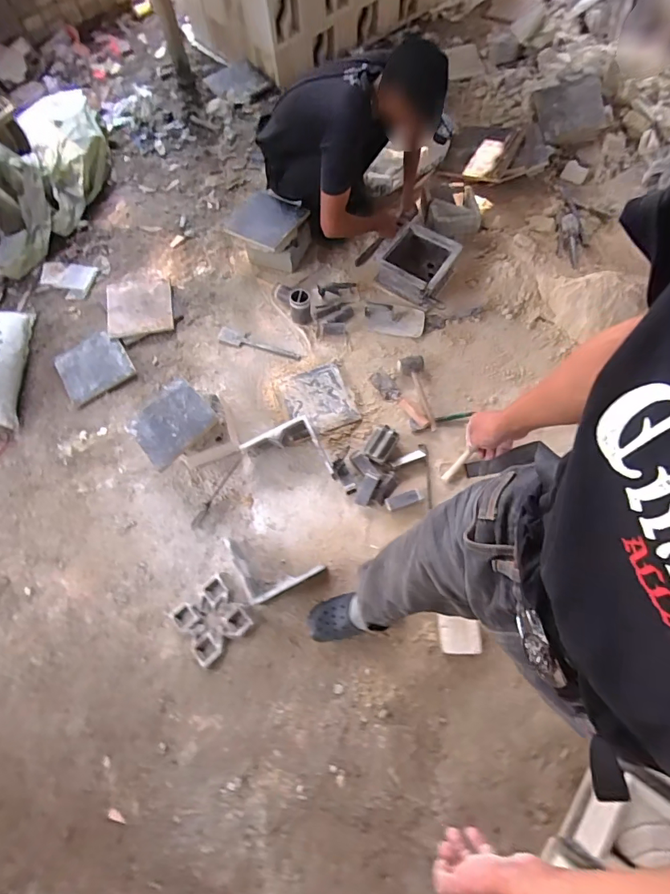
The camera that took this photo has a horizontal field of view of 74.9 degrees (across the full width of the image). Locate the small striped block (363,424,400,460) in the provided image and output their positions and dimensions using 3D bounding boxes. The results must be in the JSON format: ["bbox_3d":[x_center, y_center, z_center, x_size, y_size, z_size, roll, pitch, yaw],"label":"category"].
[{"bbox_3d":[0.155,-0.008,1.485,0.087,0.073,0.120,29,75,10],"label":"small striped block"}]

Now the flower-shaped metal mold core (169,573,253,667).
[{"bbox_3d":[-0.373,0.524,1.338,0.195,0.024,0.190,-41,75,-11],"label":"flower-shaped metal mold core"}]

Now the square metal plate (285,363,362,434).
[{"bbox_3d":[-0.060,-0.170,1.575,0.226,0.022,0.242,-21,73,-5],"label":"square metal plate"}]

